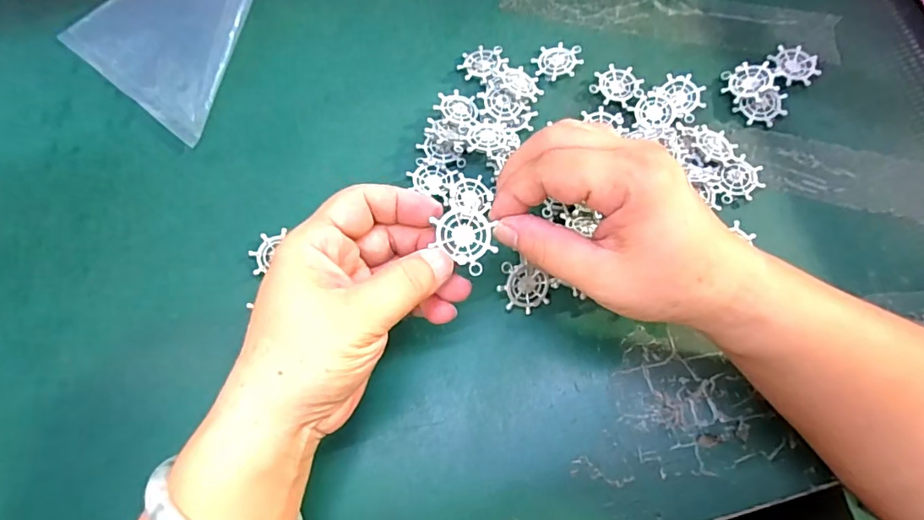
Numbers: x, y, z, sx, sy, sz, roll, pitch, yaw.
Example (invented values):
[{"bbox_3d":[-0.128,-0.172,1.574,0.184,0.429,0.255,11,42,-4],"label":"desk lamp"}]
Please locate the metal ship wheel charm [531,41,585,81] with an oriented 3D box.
[{"bbox_3d":[0.065,-0.136,0.350,0.033,0.004,0.029,7,70,4],"label":"metal ship wheel charm"}]

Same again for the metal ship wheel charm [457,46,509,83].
[{"bbox_3d":[0.014,-0.135,0.349,0.031,0.006,0.030,12,66,14],"label":"metal ship wheel charm"}]

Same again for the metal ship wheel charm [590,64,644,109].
[{"bbox_3d":[0.103,-0.117,0.340,0.031,0.004,0.031,-1,69,1],"label":"metal ship wheel charm"}]

